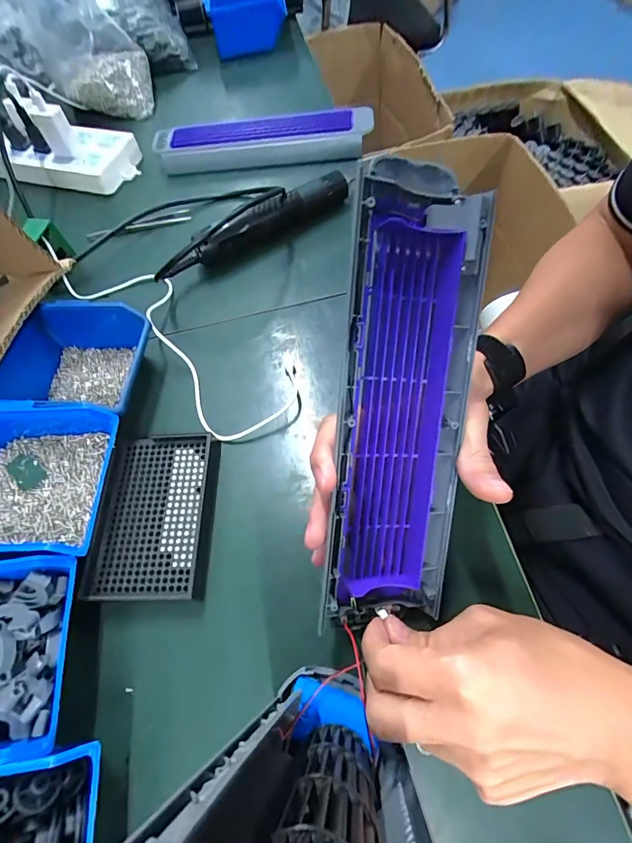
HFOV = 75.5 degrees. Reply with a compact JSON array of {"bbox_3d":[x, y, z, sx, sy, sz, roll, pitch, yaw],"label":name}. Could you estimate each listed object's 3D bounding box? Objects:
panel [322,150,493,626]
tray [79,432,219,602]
[{"bbox_3d":[0.053,-0.010,0.252,0.080,0.029,0.280,3,100,-5],"label":"panel"},{"bbox_3d":[-0.134,0.074,0.337,0.097,0.018,0.133,-3,63,4],"label":"tray"}]

